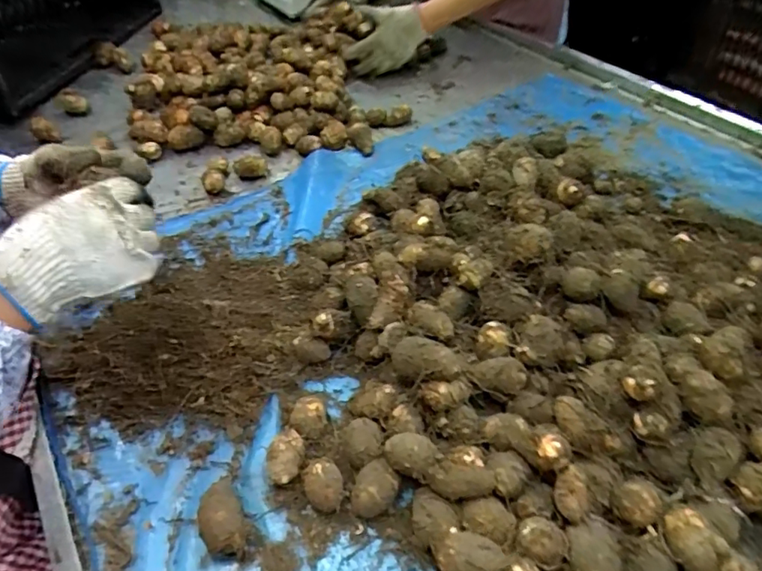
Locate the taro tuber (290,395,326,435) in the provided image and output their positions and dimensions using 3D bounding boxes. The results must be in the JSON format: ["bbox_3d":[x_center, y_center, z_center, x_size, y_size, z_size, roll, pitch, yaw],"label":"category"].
[{"bbox_3d":[-0.071,0.132,0.543,0.031,0.032,0.040,3,45,7],"label":"taro tuber"}]

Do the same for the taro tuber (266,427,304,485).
[{"bbox_3d":[-0.089,0.160,0.512,0.032,0.026,0.049,14,53,5],"label":"taro tuber"}]

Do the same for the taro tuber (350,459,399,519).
[{"bbox_3d":[-0.004,0.182,0.486,0.036,0.036,0.044,10,46,14],"label":"taro tuber"}]

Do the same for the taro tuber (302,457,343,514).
[{"bbox_3d":[-0.051,0.181,0.493,0.033,0.031,0.042,-15,46,-11],"label":"taro tuber"}]

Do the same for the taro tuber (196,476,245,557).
[{"bbox_3d":[-0.140,0.200,0.480,0.035,0.030,0.071,-20,47,-16],"label":"taro tuber"}]

